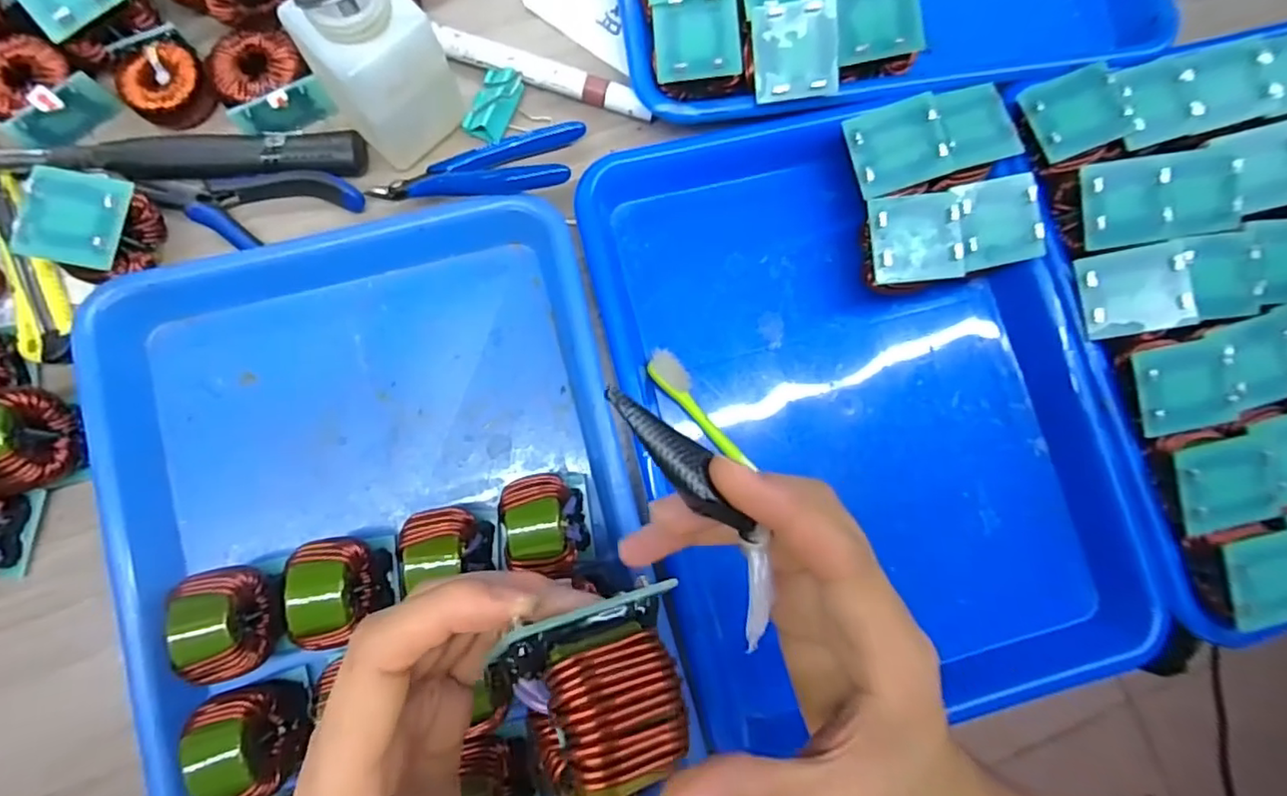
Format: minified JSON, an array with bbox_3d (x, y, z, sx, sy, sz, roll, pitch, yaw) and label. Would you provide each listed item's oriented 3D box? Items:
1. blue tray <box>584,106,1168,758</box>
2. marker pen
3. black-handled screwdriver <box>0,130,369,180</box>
[{"bbox_3d":[0.121,0.008,0.335,0.267,0.040,0.337,-9,85,-6],"label":"blue tray"},{"bbox_3d":[-0.057,-0.188,0.350,0.127,0.010,0.014,17,81,-1],"label":"marker pen"},{"bbox_3d":[-0.276,-0.130,0.329,0.238,0.019,0.023,-2,82,-4],"label":"black-handled screwdriver"}]

